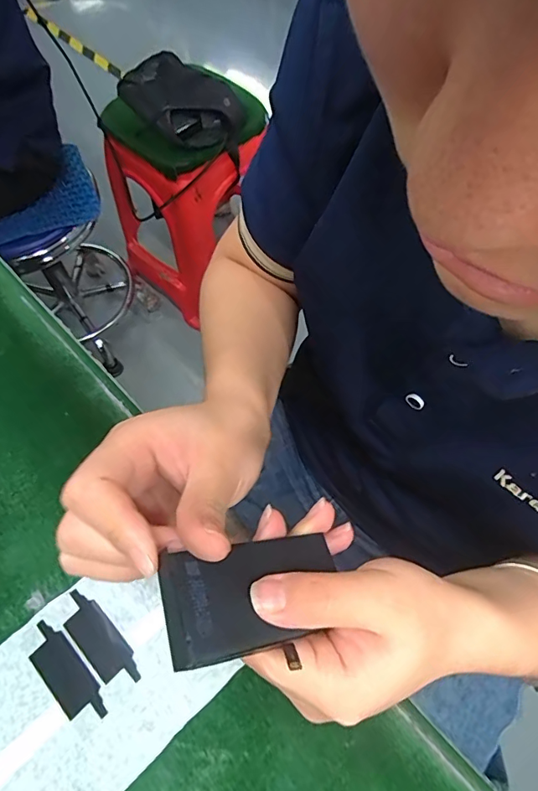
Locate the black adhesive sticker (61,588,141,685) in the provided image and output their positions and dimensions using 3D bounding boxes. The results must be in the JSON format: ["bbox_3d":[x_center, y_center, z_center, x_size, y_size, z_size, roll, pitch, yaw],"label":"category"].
[{"bbox_3d":[-0.088,0.126,0.243,0.054,0.004,0.019,41,73,20],"label":"black adhesive sticker"}]

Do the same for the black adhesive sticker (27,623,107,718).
[{"bbox_3d":[-0.102,0.139,0.235,0.054,0.004,0.019,41,68,20],"label":"black adhesive sticker"}]

